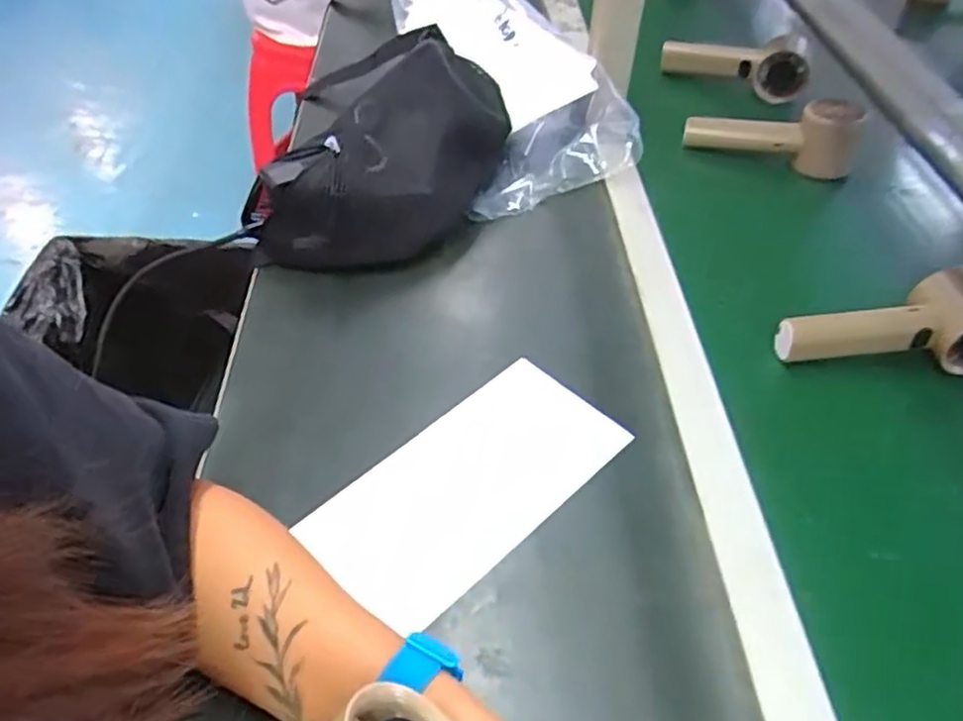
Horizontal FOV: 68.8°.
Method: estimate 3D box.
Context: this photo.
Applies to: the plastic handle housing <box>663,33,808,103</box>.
[{"bbox_3d":[0.290,-0.338,0.813,0.165,0.055,0.042,8,48,12],"label":"plastic handle housing"}]

